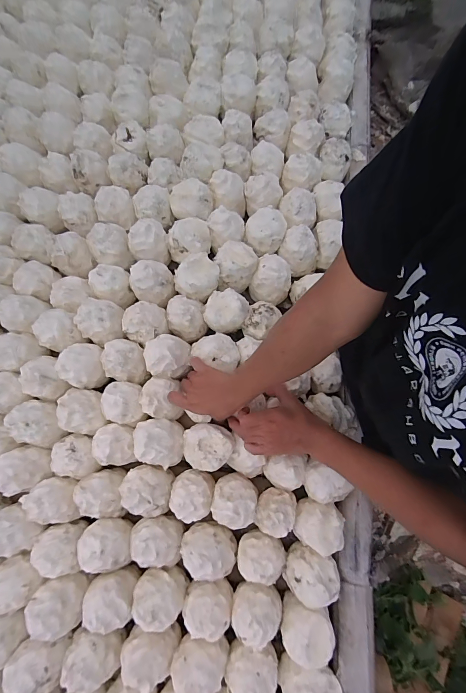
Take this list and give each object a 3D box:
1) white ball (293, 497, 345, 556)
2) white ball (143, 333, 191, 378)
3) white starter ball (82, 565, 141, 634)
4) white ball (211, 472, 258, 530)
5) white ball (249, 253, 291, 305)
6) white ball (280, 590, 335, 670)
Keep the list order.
[{"bbox_3d":[0.153,0.319,0.596,0.079,0.065,0.078,0,77,2],"label":"white ball"},{"bbox_3d":[-0.128,0.016,0.648,0.081,0.062,0.079,0,77,2],"label":"white ball"},{"bbox_3d":[-0.208,0.432,0.569,0.074,0.075,0.072,0,77,2],"label":"white starter ball"},{"bbox_3d":[0.003,0.282,0.613,0.078,0.070,0.081,0,77,2],"label":"white ball"},{"bbox_3d":[0.084,-0.142,0.716,0.082,0.066,0.084,0,77,2],"label":"white ball"},{"bbox_3d":[0.127,0.492,0.580,0.084,0.068,0.083,0,77,2],"label":"white ball"}]

